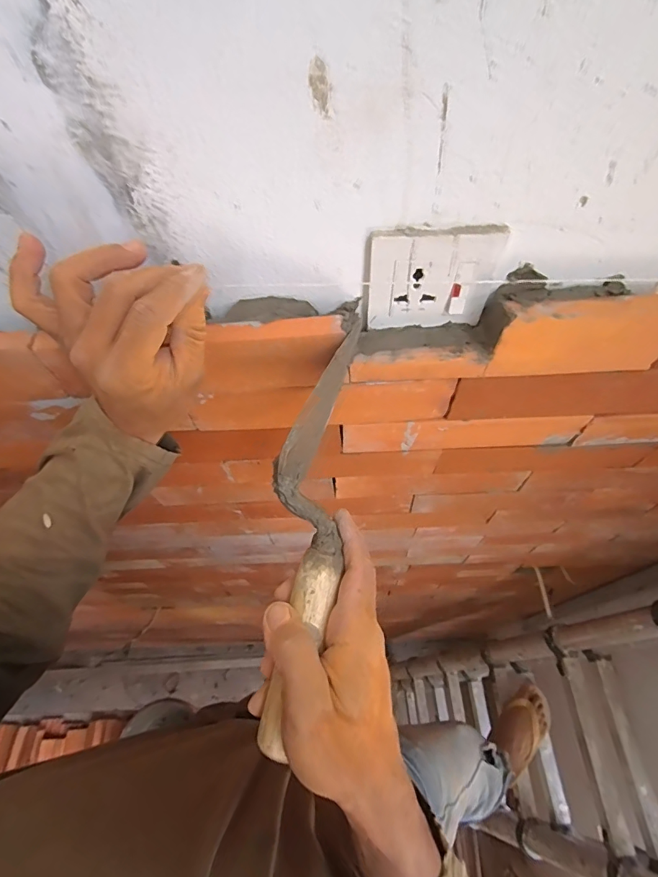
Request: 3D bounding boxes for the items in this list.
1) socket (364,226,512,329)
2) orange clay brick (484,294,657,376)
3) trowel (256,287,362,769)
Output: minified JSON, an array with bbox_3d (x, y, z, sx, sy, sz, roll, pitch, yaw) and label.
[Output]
[{"bbox_3d":[0.071,-0.109,0.303,0.088,0.078,0.007,-1,60,3],"label":"socket"},{"bbox_3d":[0.185,-0.074,0.319,0.124,0.061,0.017,-2,60,2],"label":"orange clay brick"},{"bbox_3d":[-0.013,0.046,0.280,0.044,0.053,0.275,5,78,6],"label":"trowel"}]

